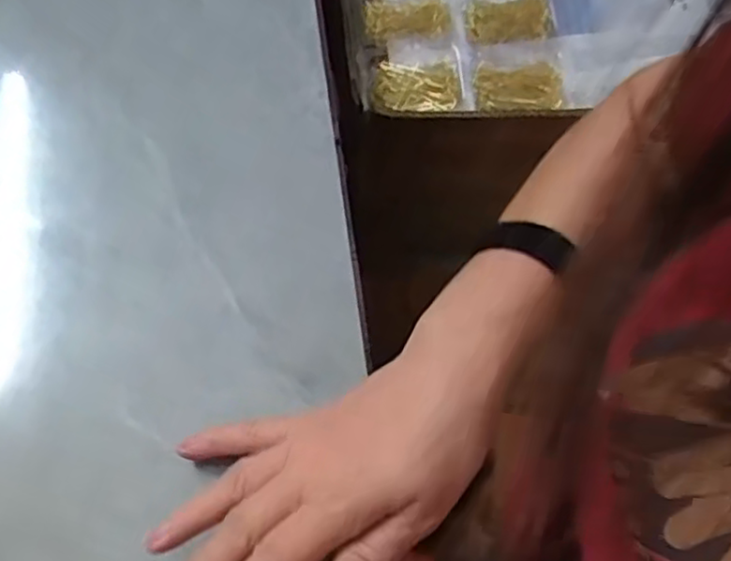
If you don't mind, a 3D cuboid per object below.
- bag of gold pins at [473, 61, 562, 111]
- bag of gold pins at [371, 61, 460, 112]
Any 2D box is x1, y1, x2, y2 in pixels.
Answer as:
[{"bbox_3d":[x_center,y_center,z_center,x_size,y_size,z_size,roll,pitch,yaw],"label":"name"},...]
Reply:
[{"bbox_3d":[0.123,-0.156,0.568,0.069,0.009,0.052,3,67,0],"label":"bag of gold pins"},{"bbox_3d":[0.041,-0.159,0.571,0.067,0.016,0.053,6,67,1],"label":"bag of gold pins"}]

